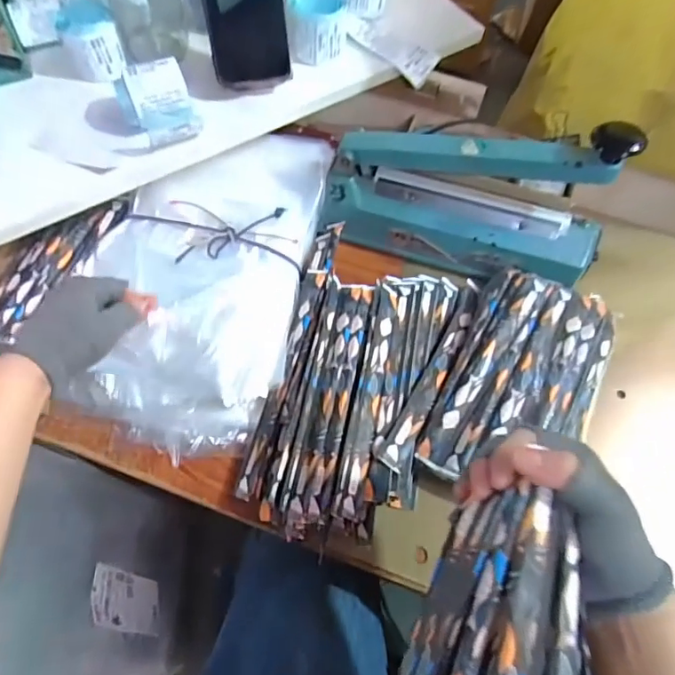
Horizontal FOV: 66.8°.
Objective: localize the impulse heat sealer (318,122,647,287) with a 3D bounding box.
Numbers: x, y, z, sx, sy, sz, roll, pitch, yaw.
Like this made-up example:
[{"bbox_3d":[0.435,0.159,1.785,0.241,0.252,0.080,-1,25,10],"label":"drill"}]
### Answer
[{"bbox_3d":[0.135,-0.147,0.540,0.293,0.166,0.066,14,63,4],"label":"impulse heat sealer"}]

